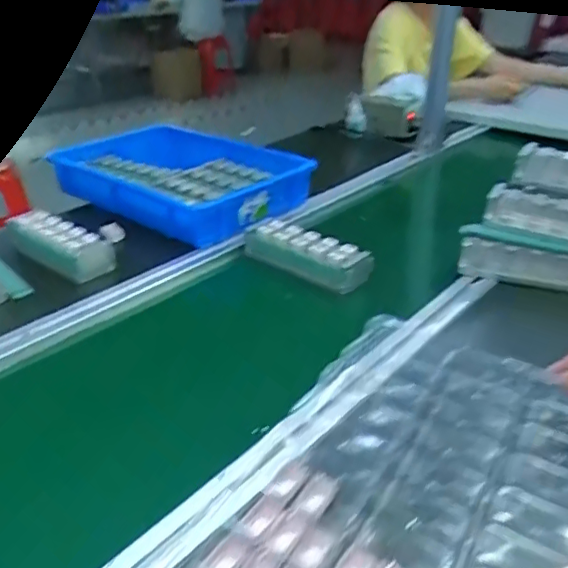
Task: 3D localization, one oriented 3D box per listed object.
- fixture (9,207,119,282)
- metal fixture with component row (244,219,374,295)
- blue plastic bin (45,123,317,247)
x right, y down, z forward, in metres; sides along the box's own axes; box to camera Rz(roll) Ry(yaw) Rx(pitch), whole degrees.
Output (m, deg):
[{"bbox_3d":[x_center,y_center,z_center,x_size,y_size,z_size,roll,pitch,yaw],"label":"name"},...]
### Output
[{"bbox_3d":[-0.327,-0.064,0.851,0.188,0.046,0.071,20,36,35],"label":"fixture"},{"bbox_3d":[0.032,-0.045,0.854,0.212,0.049,0.059,24,38,39],"label":"metal fixture with component row"},{"bbox_3d":[-0.197,-0.197,1.067,0.428,0.081,0.297,21,37,36],"label":"blue plastic bin"}]

